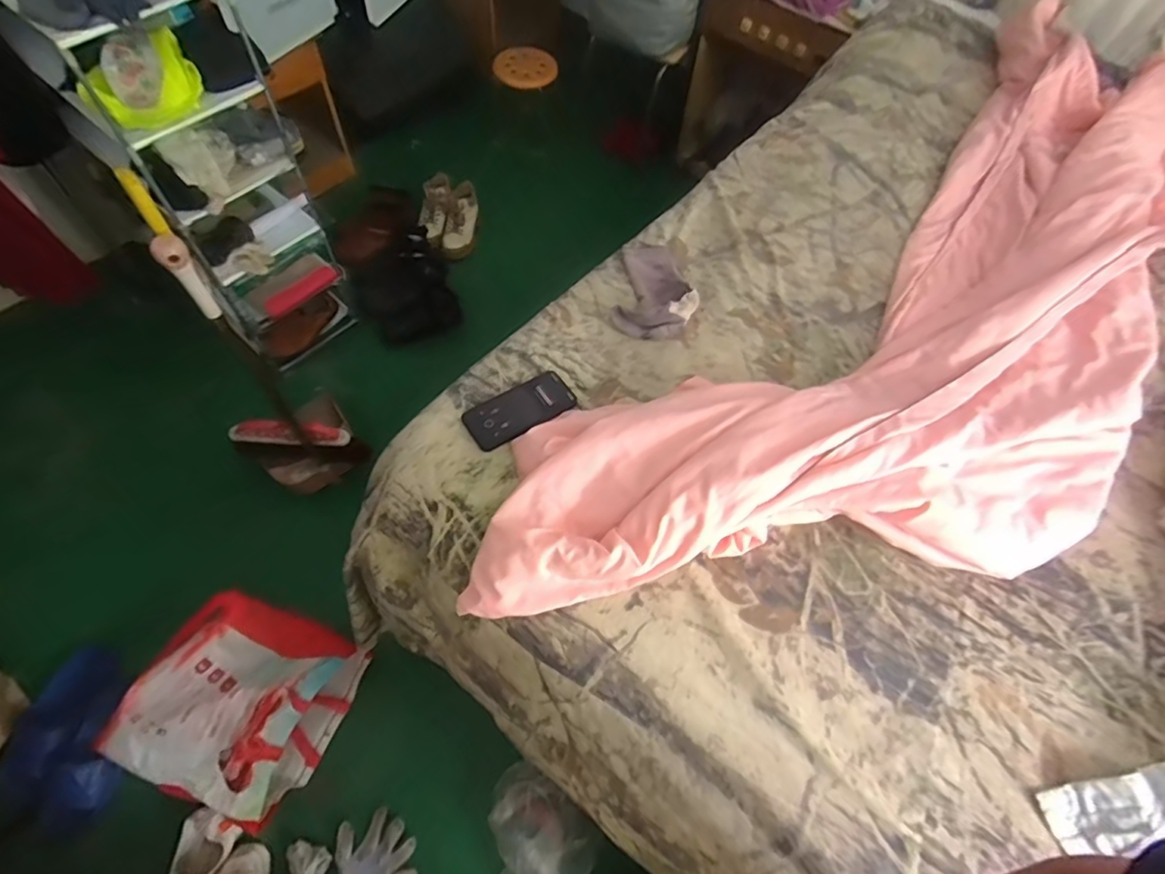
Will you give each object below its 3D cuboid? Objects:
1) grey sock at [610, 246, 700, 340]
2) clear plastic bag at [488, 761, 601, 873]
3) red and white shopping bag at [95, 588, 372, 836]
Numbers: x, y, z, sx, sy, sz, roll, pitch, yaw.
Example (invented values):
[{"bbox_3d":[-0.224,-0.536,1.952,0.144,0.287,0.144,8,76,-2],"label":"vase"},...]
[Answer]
[{"bbox_3d":[0.124,-0.268,0.981,0.143,0.046,0.270,5,49,-2],"label":"grey sock"},{"bbox_3d":[-0.111,0.835,1.115,0.233,0.068,0.272,31,64,12],"label":"clear plastic bag"},{"bbox_3d":[-0.706,0.537,1.161,0.374,0.124,0.367,23,63,8],"label":"red and white shopping bag"}]

